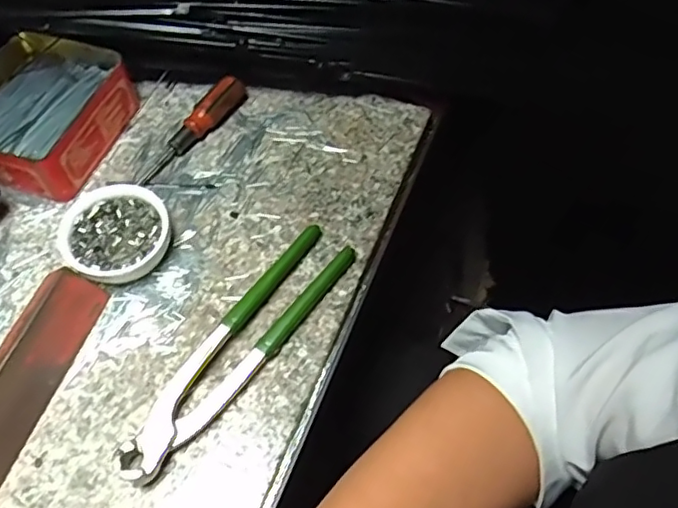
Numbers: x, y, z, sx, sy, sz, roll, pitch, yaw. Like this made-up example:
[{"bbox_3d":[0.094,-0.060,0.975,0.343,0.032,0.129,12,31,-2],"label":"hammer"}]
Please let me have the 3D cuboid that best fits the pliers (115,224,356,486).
[{"bbox_3d":[-0.064,0.056,0.385,0.041,0.018,0.198,32,64,18],"label":"pliers"}]

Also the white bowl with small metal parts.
[{"bbox_3d":[-0.155,-0.013,0.421,0.072,0.026,0.069,0,58,0],"label":"white bowl with small metal parts"}]

